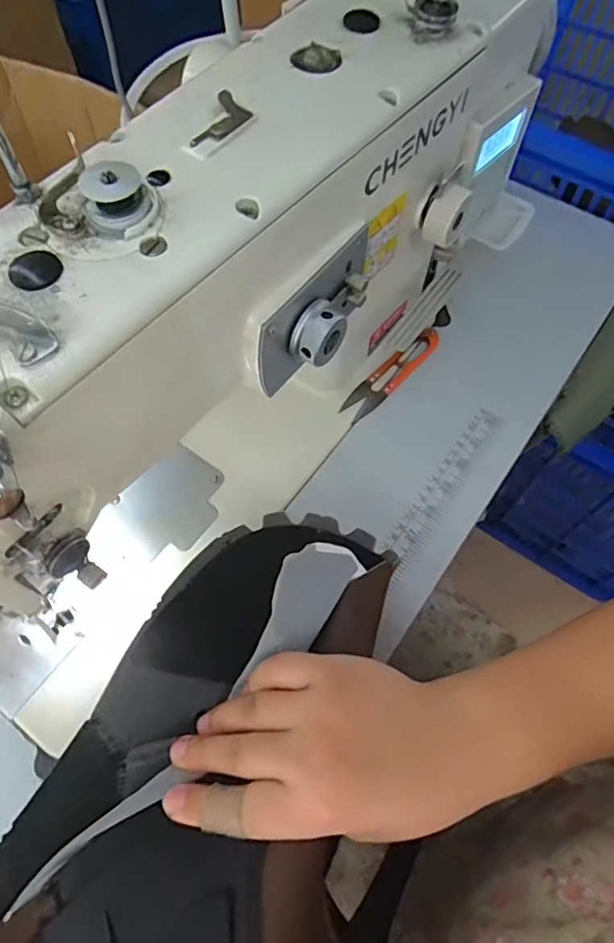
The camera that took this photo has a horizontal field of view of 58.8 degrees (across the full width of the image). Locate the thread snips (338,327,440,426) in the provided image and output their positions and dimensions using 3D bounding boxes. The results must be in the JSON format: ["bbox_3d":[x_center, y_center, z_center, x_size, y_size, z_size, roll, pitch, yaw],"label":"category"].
[{"bbox_3d":[0.076,-0.087,0.482,0.028,0.012,0.116,40,70,18],"label":"thread snips"}]

